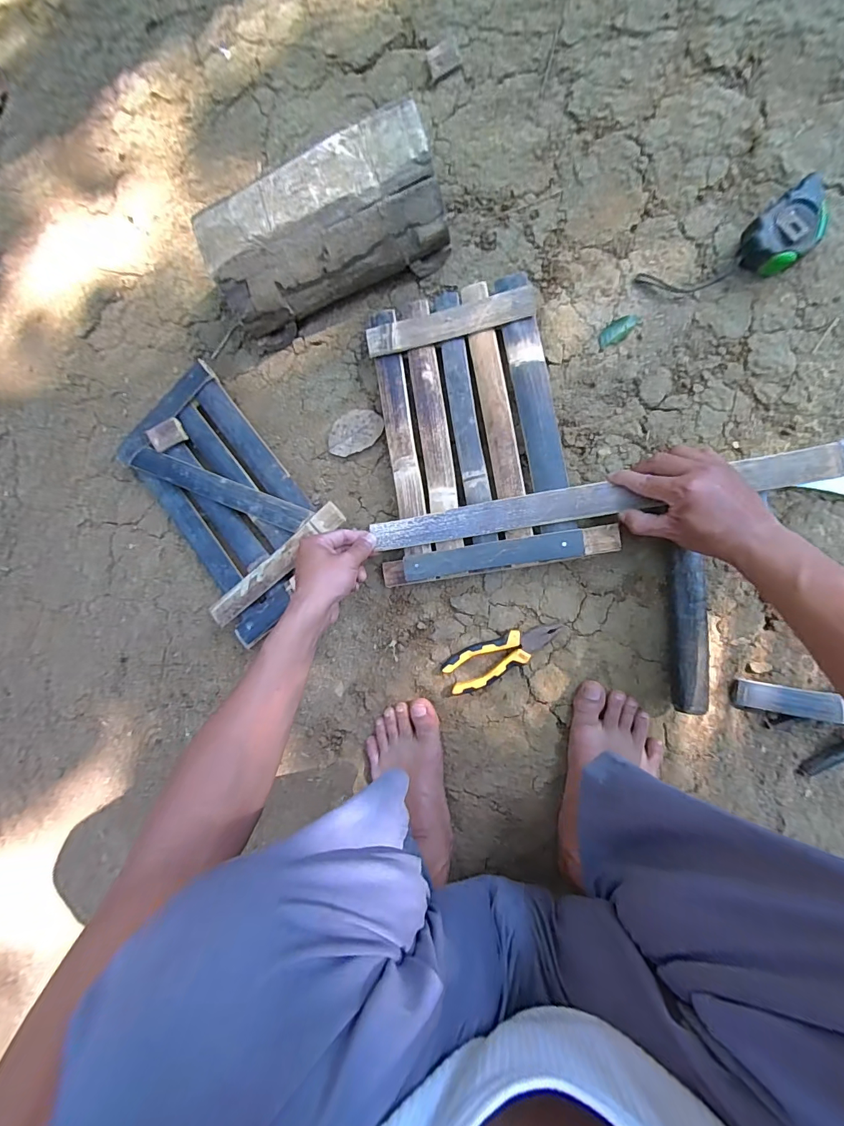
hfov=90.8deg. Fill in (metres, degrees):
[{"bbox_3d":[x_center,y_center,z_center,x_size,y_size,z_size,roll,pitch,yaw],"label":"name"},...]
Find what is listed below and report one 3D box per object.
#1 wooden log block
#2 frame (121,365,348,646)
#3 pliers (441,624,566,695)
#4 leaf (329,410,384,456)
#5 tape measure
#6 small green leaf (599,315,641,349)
[{"bbox_3d":[-0.116,-0.401,0.517,0.285,0.121,0.118,-21,86,9],"label":"wooden log block"},{"bbox_3d":[-0.273,-0.080,0.583,0.225,0.040,0.341,-44,83,7],"label":"frame"},{"bbox_3d":[0.099,0.111,0.509,0.148,0.020,0.049,-28,85,9],"label":"pliers"},{"bbox_3d":[-0.091,-0.180,0.567,0.081,0.007,0.053,-20,86,9],"label":"leaf"},{"bbox_3d":[0.399,-0.362,0.460,0.084,0.043,0.061,-40,83,7],"label":"tape measure"},{"bbox_3d":[0.240,-0.284,0.507,0.050,0.004,0.024,-32,84,8],"label":"small green leaf"}]

